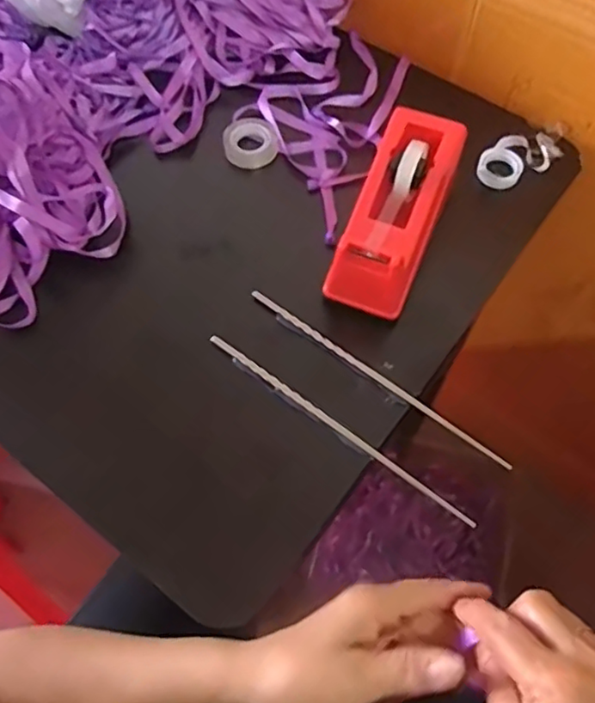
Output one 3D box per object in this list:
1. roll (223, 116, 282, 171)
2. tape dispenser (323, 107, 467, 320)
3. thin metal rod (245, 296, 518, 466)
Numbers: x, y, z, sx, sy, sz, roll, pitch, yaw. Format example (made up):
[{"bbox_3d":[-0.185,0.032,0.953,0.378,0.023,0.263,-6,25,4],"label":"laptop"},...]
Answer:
[{"bbox_3d":[-0.043,-0.187,0.543,0.045,0.020,0.047,0,64,1],"label":"roll"},{"bbox_3d":[0.073,-0.104,0.462,0.064,0.070,0.155,21,66,11],"label":"tape dispenser"},{"bbox_3d":[0.054,0.016,0.444,0.221,0.004,0.007,35,70,16],"label":"thin metal rod"}]

